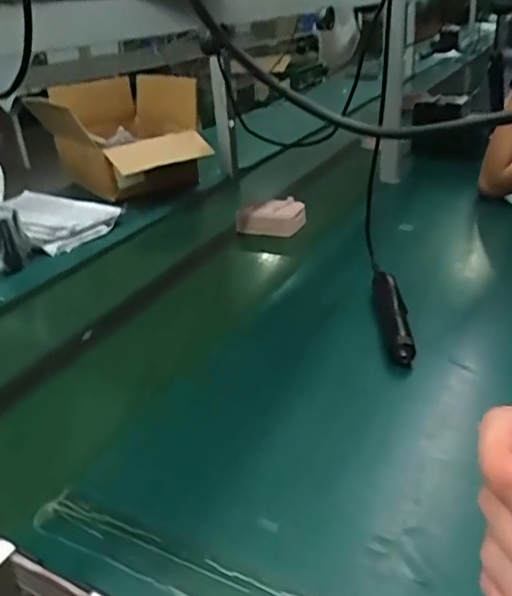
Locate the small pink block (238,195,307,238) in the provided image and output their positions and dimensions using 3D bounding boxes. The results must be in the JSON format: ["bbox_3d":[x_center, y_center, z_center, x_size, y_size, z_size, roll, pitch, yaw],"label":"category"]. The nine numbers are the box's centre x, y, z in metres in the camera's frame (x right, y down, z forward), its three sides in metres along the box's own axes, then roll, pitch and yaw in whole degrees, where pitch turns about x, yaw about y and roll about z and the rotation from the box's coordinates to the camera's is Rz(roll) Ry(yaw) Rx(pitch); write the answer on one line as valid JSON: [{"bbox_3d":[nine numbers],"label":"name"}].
[{"bbox_3d":[0.030,-0.160,1.223,0.144,0.069,0.055,1,28,8],"label":"small pink block"}]

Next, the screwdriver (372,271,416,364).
[{"bbox_3d":[0.190,0.028,0.828,0.041,0.050,0.198,-1,27,7],"label":"screwdriver"}]

